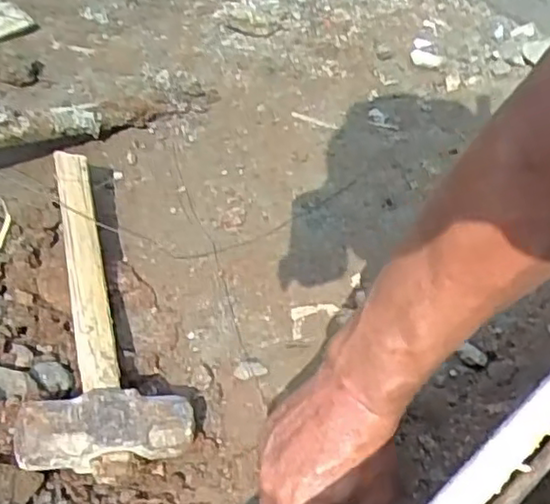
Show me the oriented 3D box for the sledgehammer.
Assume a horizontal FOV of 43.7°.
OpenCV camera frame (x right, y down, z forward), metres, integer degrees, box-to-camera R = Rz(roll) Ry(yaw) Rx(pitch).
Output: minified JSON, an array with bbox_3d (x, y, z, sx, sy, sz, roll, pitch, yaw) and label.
[{"bbox_3d":[-0.131,0.031,0.525,0.110,0.053,0.283,-4,47,-13],"label":"sledgehammer"}]

